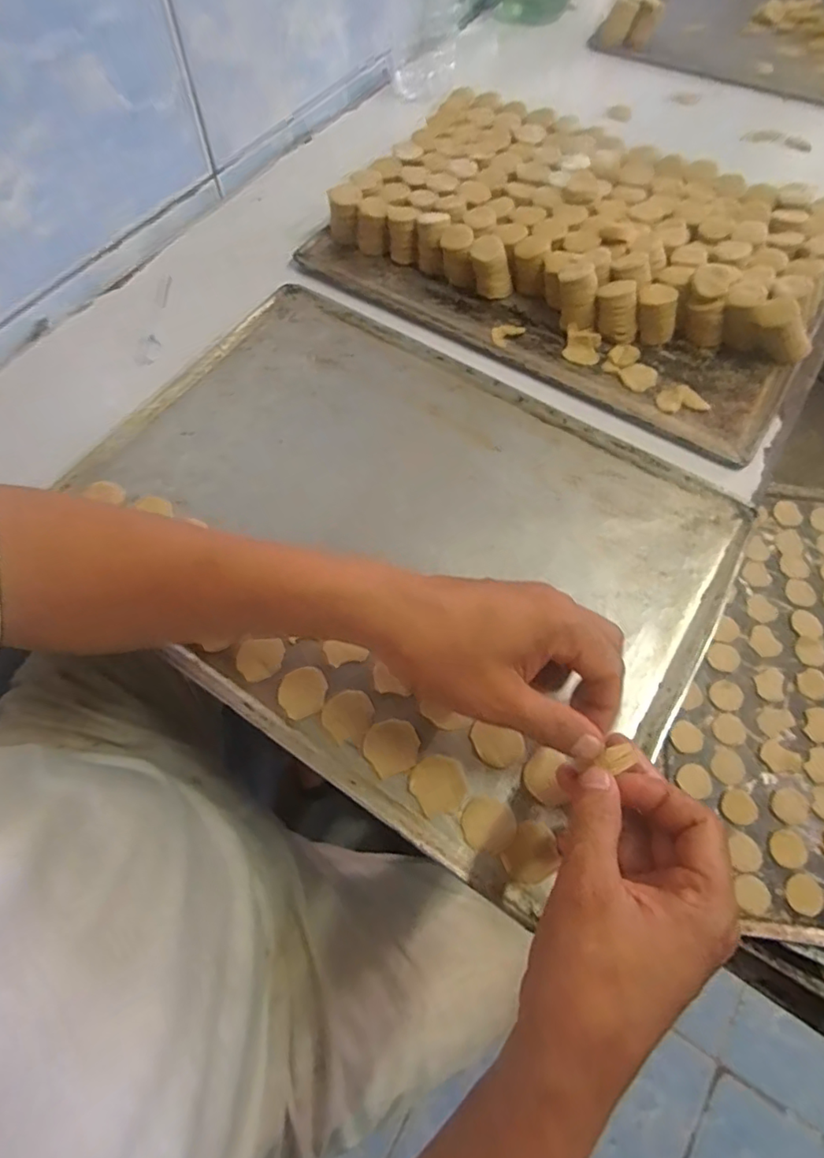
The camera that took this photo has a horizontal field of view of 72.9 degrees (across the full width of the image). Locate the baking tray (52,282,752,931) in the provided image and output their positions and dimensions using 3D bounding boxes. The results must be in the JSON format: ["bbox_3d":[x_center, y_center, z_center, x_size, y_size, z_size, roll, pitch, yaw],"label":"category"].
[{"bbox_3d":[-0.018,-0.039,0.417,0.450,0.023,0.327,32,68,15],"label":"baking tray"}]

